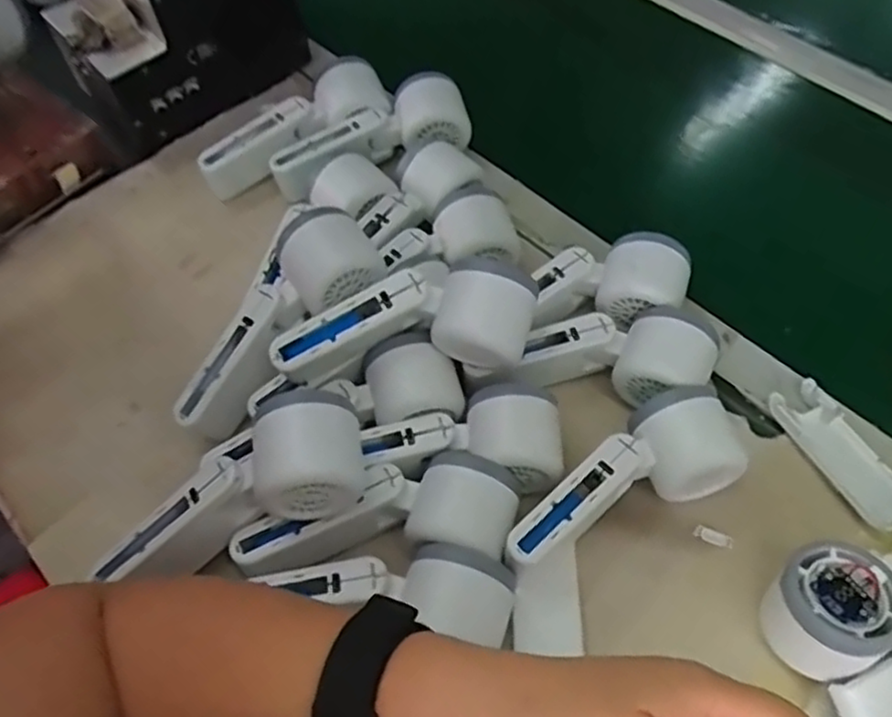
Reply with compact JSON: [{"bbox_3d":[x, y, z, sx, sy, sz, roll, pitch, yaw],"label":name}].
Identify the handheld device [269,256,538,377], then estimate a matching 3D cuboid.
[{"bbox_3d":[-0.024,-0.022,0.446,0.165,0.052,0.058,-6,58,-4],"label":"handheld device"}]

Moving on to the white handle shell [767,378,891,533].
[{"bbox_3d":[0.259,0.064,0.461,0.041,0.016,0.105,-21,60,-13],"label":"white handle shell"}]

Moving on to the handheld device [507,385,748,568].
[{"bbox_3d":[0.103,0.075,0.434,0.161,0.054,0.063,-20,58,-11],"label":"handheld device"}]

